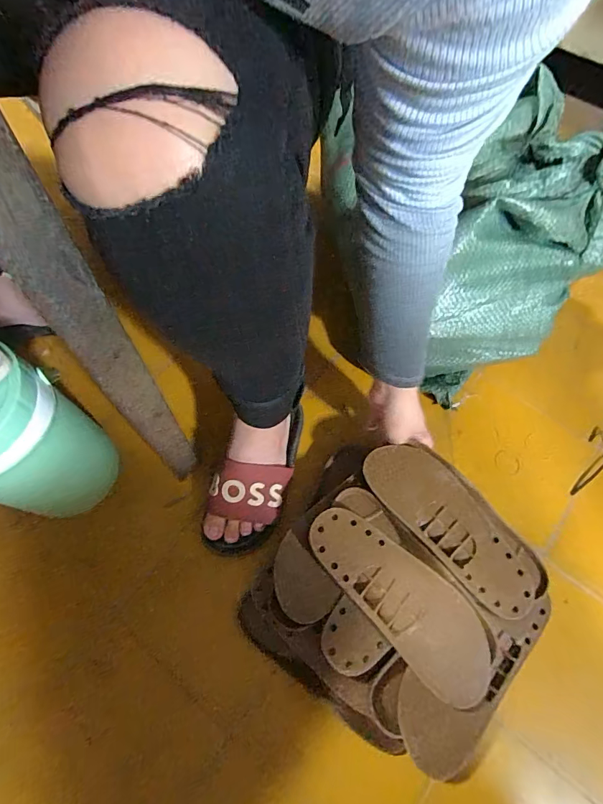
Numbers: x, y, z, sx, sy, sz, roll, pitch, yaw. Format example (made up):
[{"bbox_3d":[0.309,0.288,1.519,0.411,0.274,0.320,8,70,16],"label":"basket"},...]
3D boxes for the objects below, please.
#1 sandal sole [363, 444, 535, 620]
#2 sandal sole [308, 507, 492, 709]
[{"bbox_3d":[0.178,0.143,0.488,0.087,0.012,0.233,-39,74,-14],"label":"sandal sole"},{"bbox_3d":[0.110,0.213,0.450,0.086,0.025,0.236,-40,72,-18],"label":"sandal sole"}]

